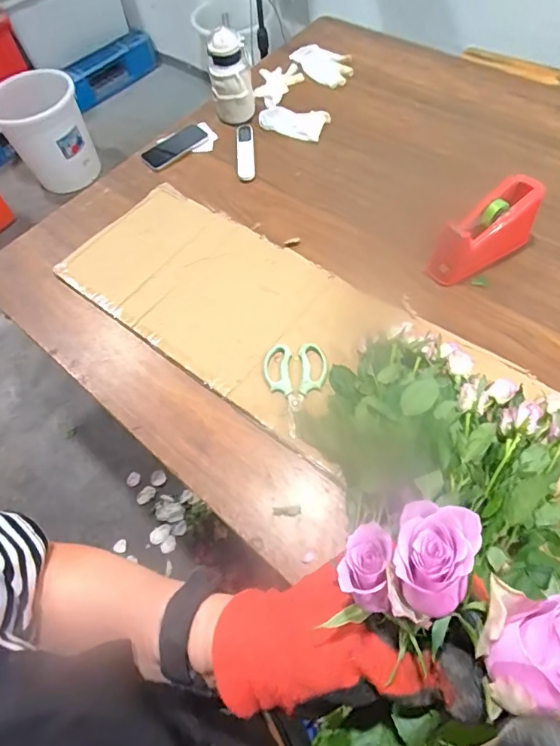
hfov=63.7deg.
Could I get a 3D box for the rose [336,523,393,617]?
[{"bbox_3d":[0.036,0.083,0.192,0.021,0.020,0.031,2,56,4],"label":"rose"}]

